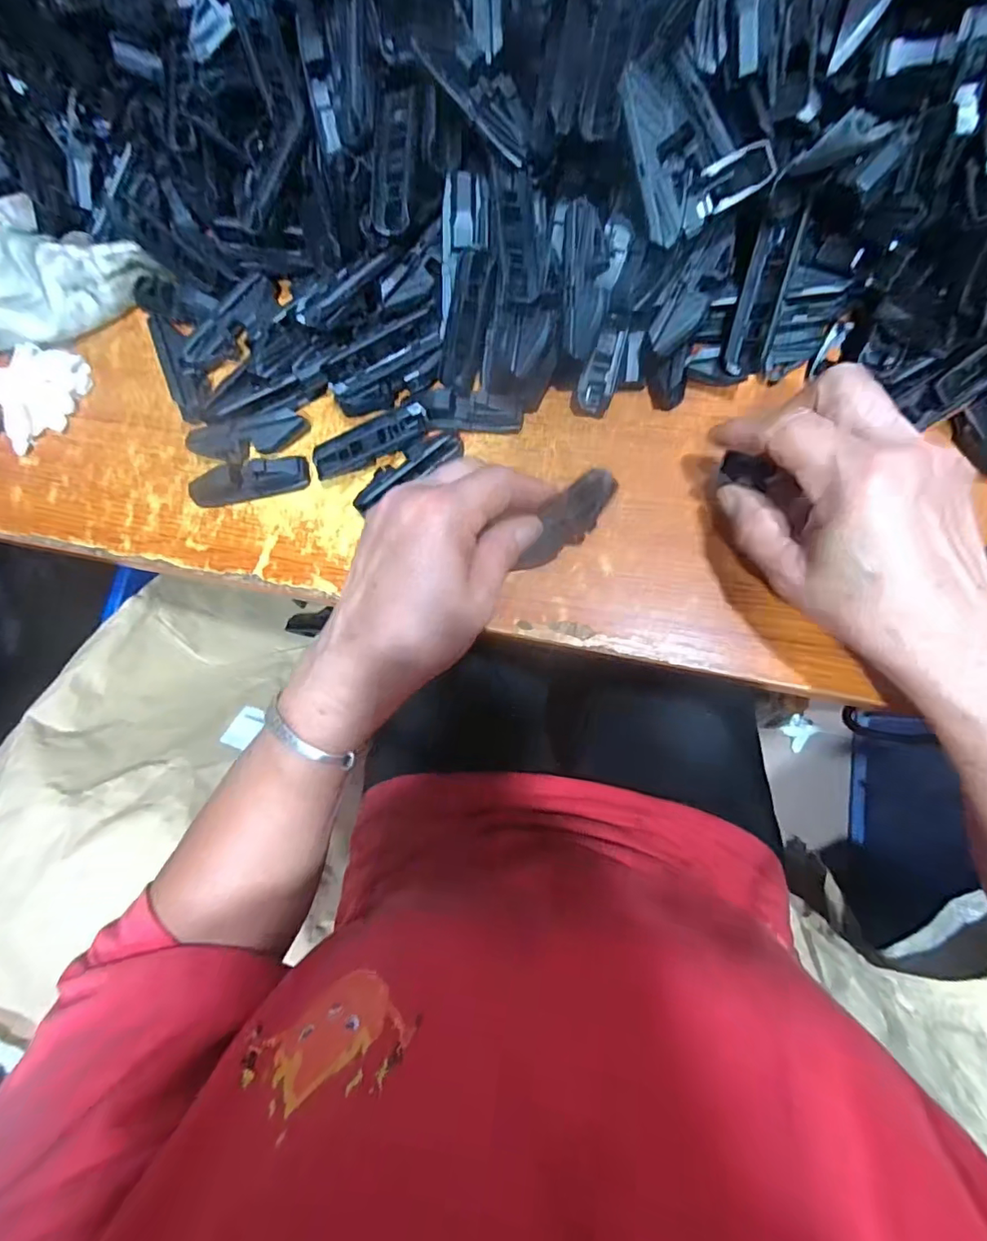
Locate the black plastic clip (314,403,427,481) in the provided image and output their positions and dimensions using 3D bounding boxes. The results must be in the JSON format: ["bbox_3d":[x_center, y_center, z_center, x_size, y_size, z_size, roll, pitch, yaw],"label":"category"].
[{"bbox_3d":[-0.073,-0.105,0.312,0.072,0.008,0.022,-20,79,3],"label":"black plastic clip"}]

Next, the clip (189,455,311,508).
[{"bbox_3d":[-0.152,-0.086,0.317,0.074,0.020,0.021,-9,80,5],"label":"clip"}]

